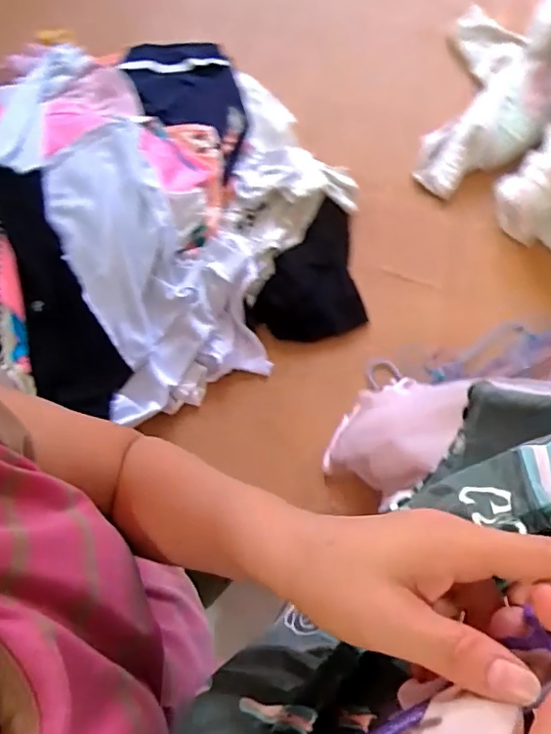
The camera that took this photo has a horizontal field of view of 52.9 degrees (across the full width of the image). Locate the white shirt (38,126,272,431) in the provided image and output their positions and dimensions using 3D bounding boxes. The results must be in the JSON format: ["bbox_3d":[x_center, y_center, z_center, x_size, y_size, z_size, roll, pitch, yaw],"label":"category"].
[{"bbox_3d":[-0.218,-0.212,1.033,0.316,0.128,0.537,-19,72,-6],"label":"white shirt"}]

